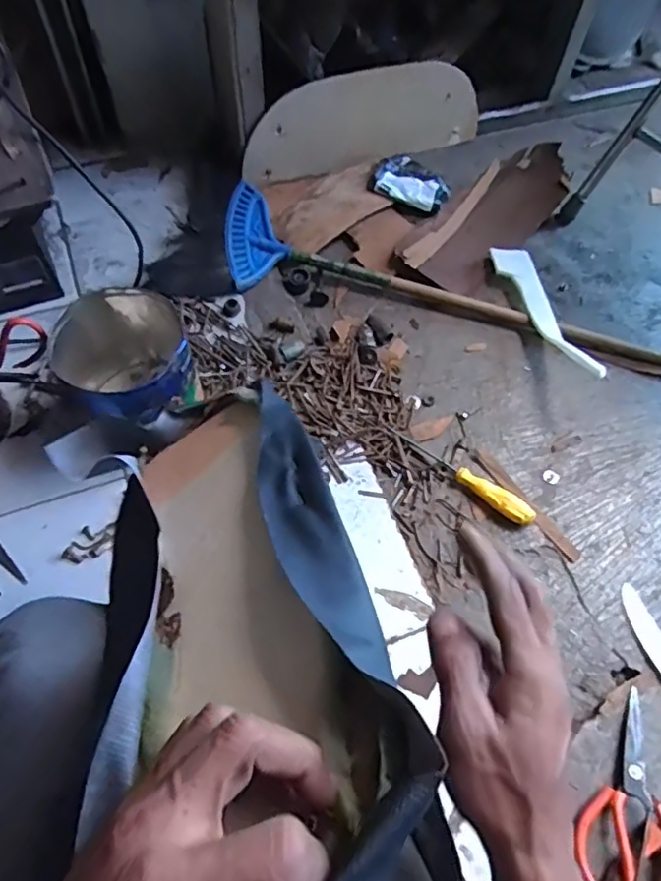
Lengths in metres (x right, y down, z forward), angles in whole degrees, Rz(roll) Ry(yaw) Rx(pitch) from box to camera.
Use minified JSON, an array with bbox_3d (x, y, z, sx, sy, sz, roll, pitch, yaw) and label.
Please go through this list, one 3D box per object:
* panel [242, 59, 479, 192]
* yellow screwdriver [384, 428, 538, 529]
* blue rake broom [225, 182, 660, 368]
[{"bbox_3d":[0.054,-0.534,1.023,0.411,0.143,0.028,-18,46,-9],"label":"panel"},{"bbox_3d":[0.168,0.042,0.793,0.213,0.026,0.029,37,68,16],"label":"yellow screwdriver"},{"bbox_3d":[0.244,-0.223,0.927,0.862,0.036,0.200,14,63,6],"label":"blue rake broom"}]

